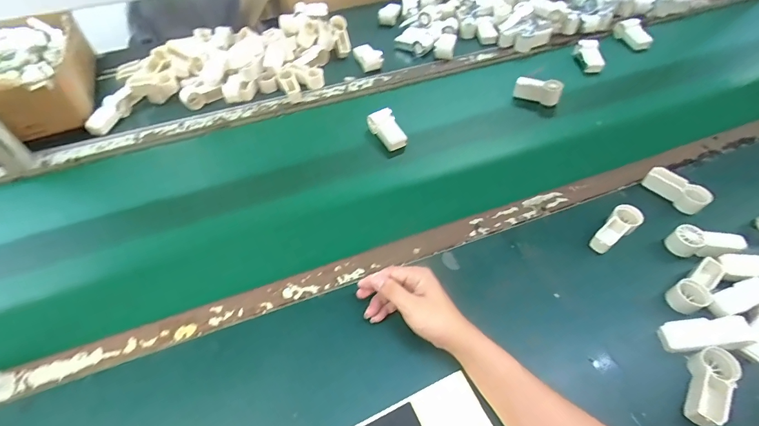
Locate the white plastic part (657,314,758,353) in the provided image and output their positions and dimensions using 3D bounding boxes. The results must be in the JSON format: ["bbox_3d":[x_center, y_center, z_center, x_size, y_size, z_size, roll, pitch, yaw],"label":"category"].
[{"bbox_3d":[0.398,0.148,0.453,0.092,0.026,0.033,-12,51,15],"label":"white plastic part"}]

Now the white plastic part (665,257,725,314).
[{"bbox_3d":[0.437,0.102,0.511,0.093,0.034,0.039,-28,58,-20],"label":"white plastic part"}]

